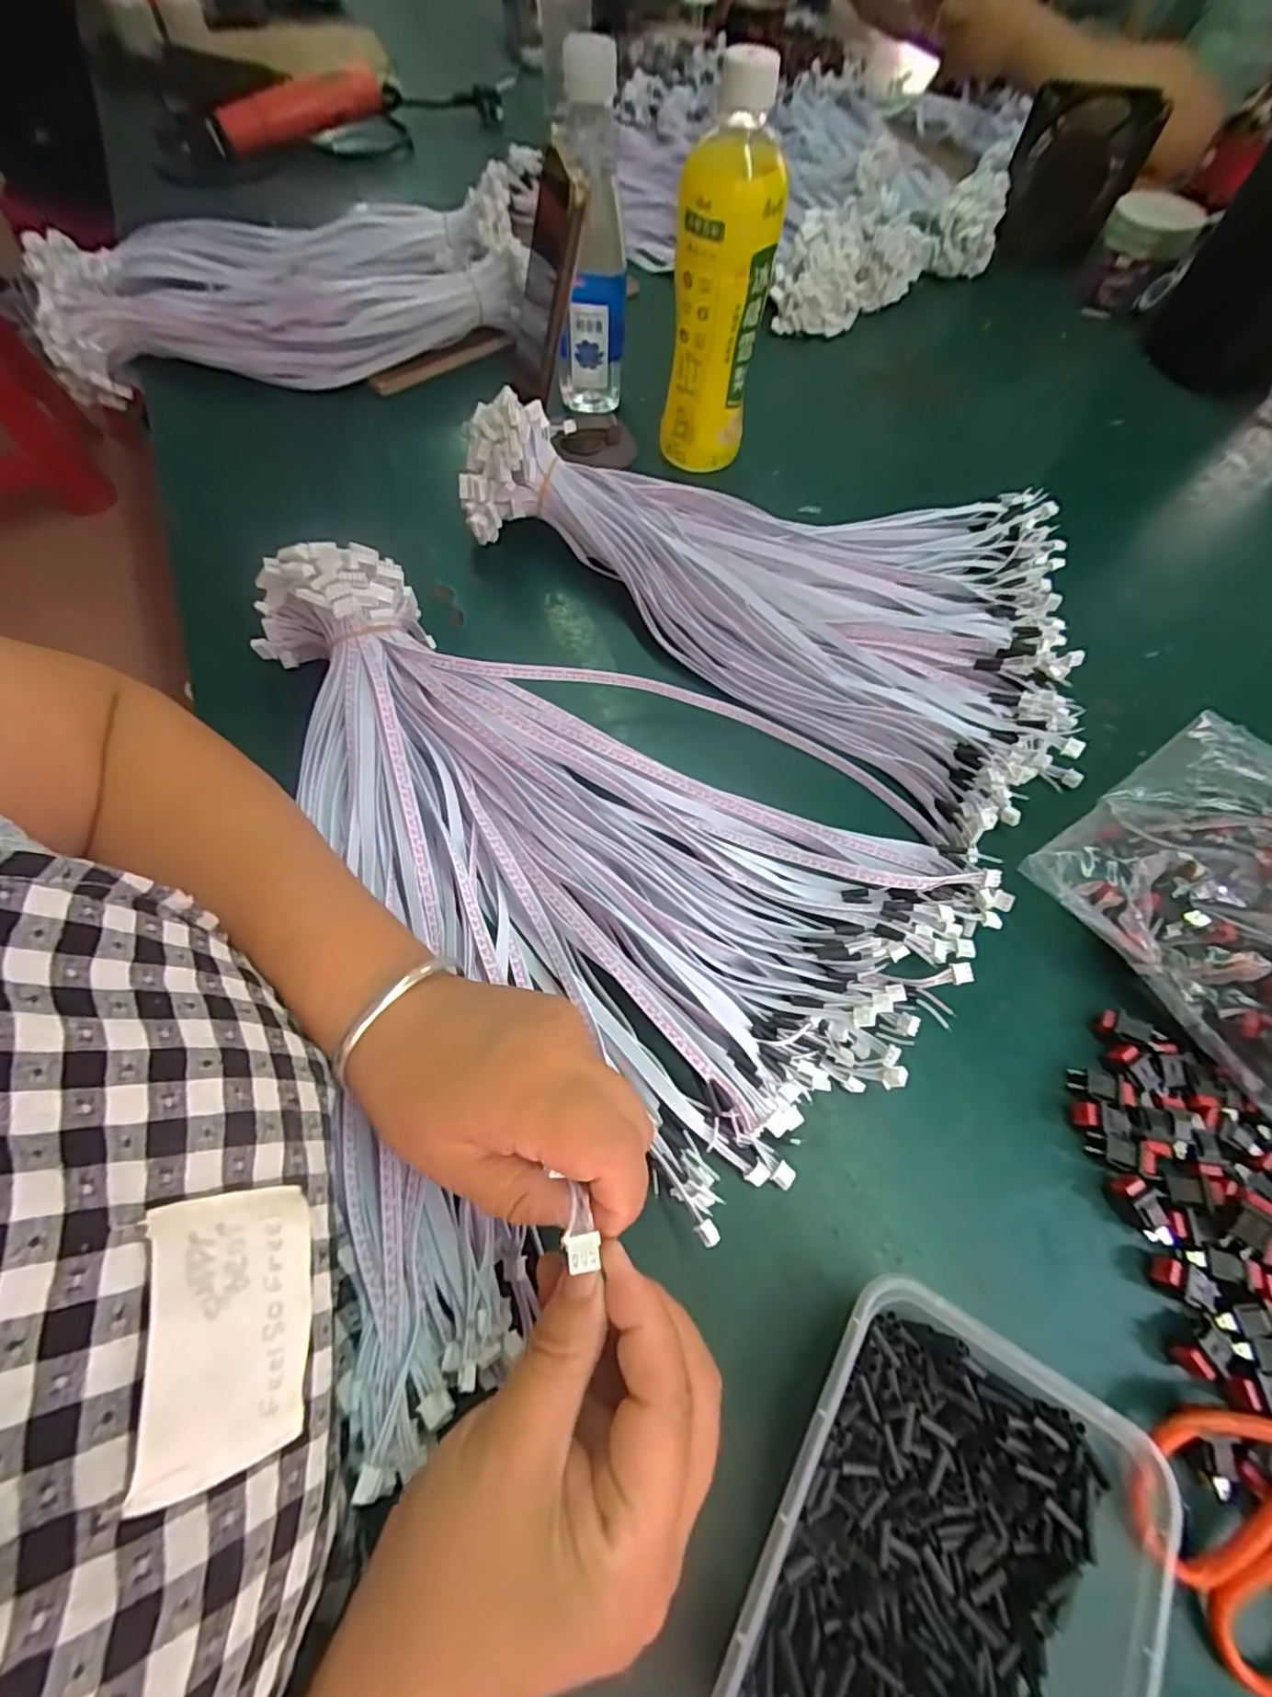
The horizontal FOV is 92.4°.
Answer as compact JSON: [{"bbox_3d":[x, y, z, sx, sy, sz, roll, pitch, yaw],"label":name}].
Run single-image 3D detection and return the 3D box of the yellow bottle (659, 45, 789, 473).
[{"bbox_3d":[0.059,-0.389,0.426,0.062,0.212,0.075,9,66,3],"label":"yellow bottle"}]

